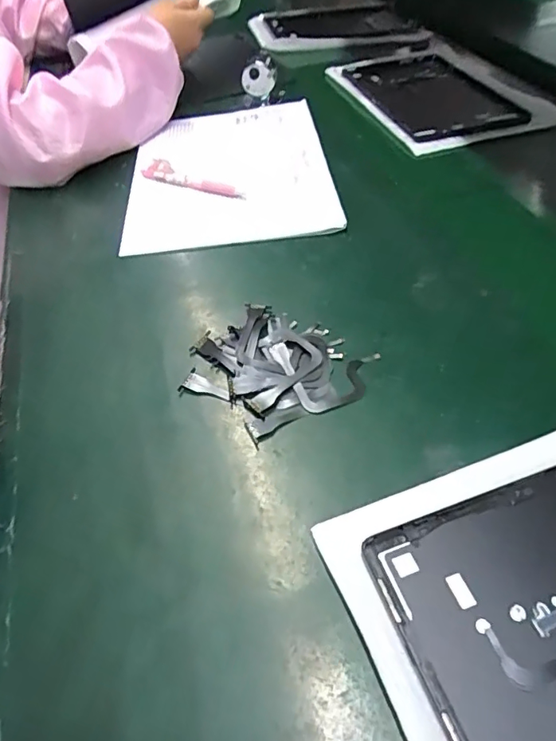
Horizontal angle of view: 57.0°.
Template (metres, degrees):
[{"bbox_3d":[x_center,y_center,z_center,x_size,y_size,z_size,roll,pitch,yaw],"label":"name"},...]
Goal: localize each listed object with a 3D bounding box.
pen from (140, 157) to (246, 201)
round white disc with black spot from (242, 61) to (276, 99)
[{"bbox_3d":[-0.093,-0.204,0.547,0.132,0.014,0.021,25,53,26],"label":"pen"},{"bbox_3d":[-0.026,-0.390,0.692,0.042,0.048,0.022,-6,46,-1],"label":"round white disc with black spot"}]

